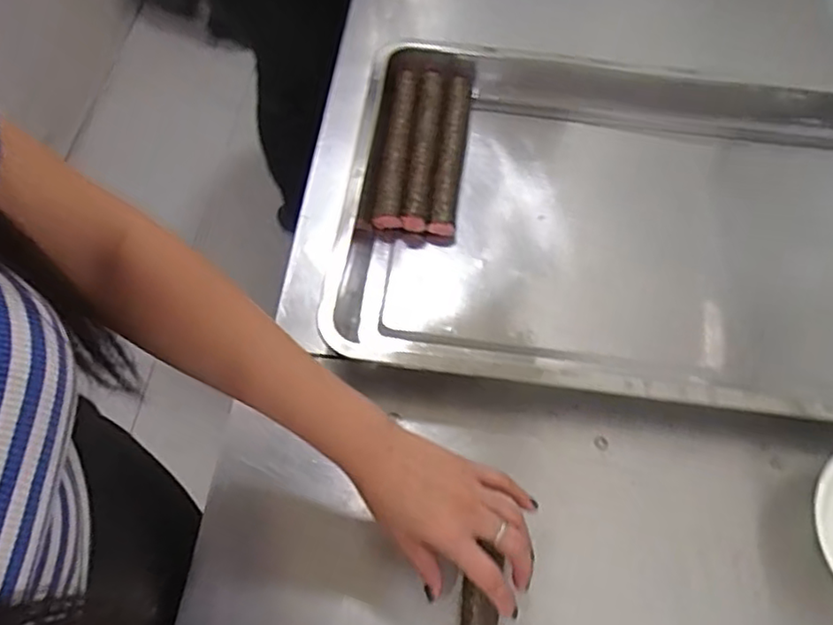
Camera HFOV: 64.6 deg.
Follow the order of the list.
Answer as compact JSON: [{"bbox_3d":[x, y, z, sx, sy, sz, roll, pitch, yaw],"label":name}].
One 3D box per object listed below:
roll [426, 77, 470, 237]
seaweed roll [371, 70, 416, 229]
[{"bbox_3d":[0.036,-0.168,0.687,0.025,0.023,0.198,8,62,3],"label":"roll"},{"bbox_3d":[-0.021,-0.173,0.689,0.027,0.028,0.192,5,62,2],"label":"seaweed roll"}]

